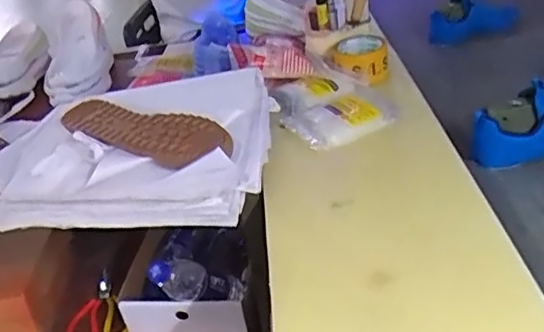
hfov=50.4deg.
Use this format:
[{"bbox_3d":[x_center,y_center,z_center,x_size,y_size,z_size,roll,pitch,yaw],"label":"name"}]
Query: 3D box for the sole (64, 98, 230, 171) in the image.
[{"bbox_3d":[-0.196,-0.052,0.843,0.311,0.022,0.093,13,37,29],"label":"sole"}]

